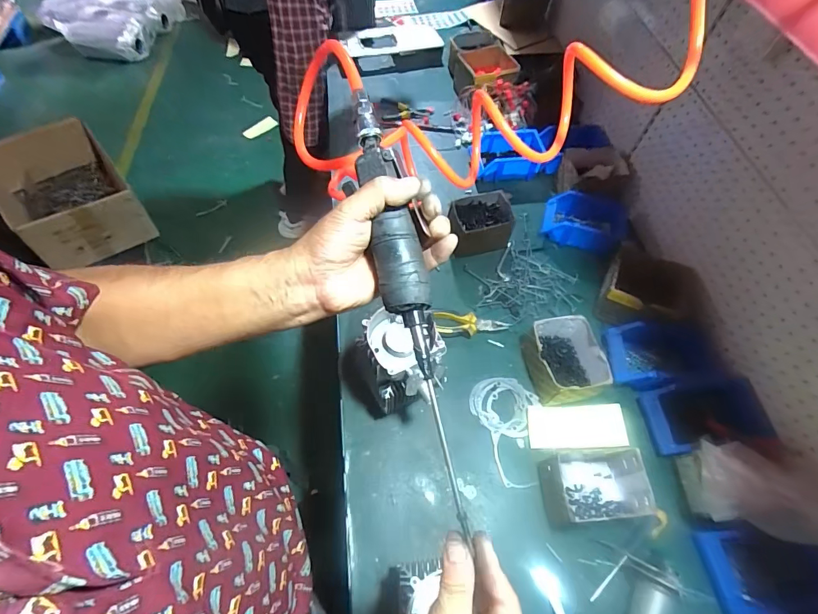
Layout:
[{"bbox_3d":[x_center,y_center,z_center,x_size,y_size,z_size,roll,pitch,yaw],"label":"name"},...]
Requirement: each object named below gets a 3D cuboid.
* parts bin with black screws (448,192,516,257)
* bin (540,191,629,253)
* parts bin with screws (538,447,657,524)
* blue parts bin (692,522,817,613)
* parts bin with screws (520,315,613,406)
[{"bbox_3d":[0.171,-0.195,0.990,0.156,0.084,0.121,-16,63,-7],"label":"parts bin with black screws"},{"bbox_3d":[0.430,-0.202,1.017,0.188,0.066,0.145,17,64,9],"label":"bin"},{"bbox_3d":[0.314,0.305,0.714,0.156,0.089,0.114,-5,62,-2],"label":"parts bin with screws"},{"bbox_3d":[0.579,0.417,0.660,0.166,0.095,0.124,-4,62,-1],"label":"blue parts bin"},{"bbox_3d":[0.305,0.101,0.816,0.147,0.084,0.158,-9,63,-4],"label":"parts bin with screws"}]

